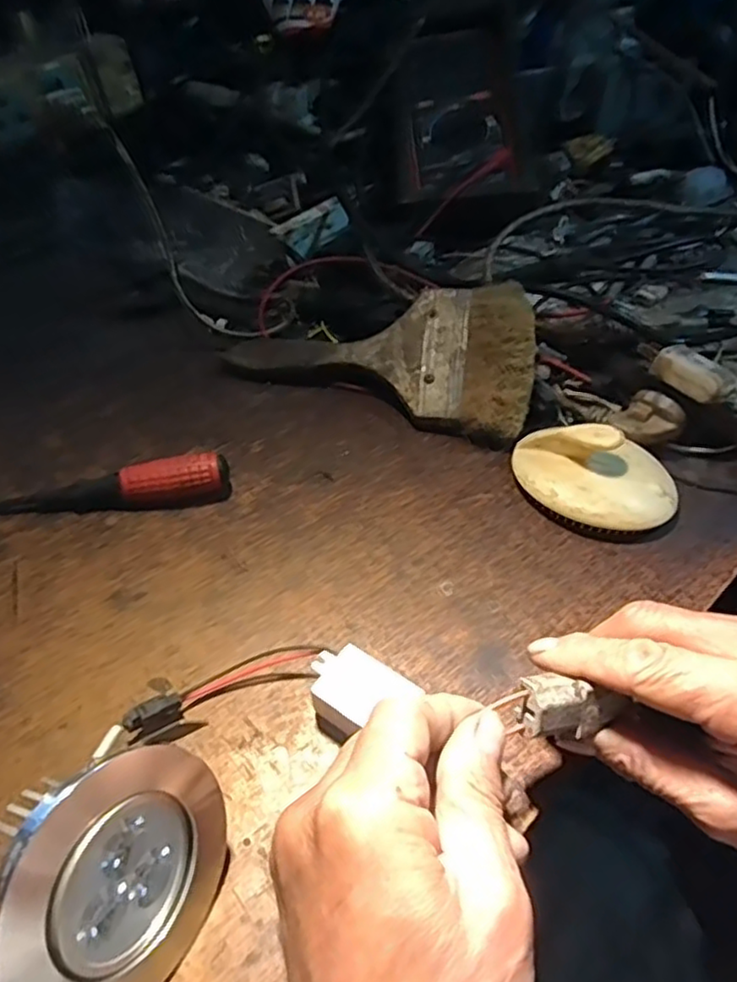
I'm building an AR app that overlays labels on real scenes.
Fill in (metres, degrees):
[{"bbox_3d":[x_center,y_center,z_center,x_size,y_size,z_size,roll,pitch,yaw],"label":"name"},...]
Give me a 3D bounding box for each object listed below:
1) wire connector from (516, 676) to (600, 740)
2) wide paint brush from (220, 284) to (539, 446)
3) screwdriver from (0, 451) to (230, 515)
[{"bbox_3d":[0.074,0.083,0.258,0.032,0.016,0.019,-2,49,-2],"label":"wire connector"},{"bbox_3d":[0.013,-0.100,0.440,0.196,0.019,0.097,16,82,15],"label":"wide paint brush"},{"bbox_3d":[-0.161,0.003,0.373,0.163,0.021,0.019,-8,49,-7],"label":"screwdriver"}]

